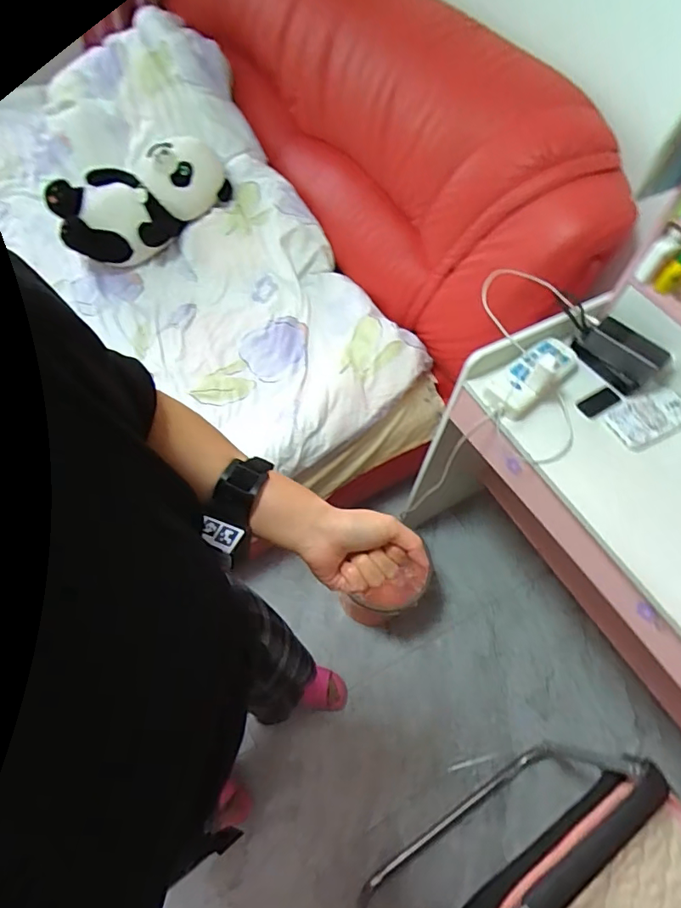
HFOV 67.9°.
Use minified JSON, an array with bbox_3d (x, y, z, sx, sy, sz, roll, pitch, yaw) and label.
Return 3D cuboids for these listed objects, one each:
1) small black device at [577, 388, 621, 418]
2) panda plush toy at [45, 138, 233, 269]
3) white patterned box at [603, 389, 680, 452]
[{"bbox_3d":[0.455,-0.090,0.897,0.089,0.012,0.038,-25,63,-18],"label":"small black device"},{"bbox_3d":[-0.500,-0.654,1.315,0.444,0.219,0.109,-30,44,-10],"label":"panda plush toy"},{"bbox_3d":[0.542,-0.066,0.882,0.158,0.019,0.090,-22,63,-17],"label":"white patterned box"}]

